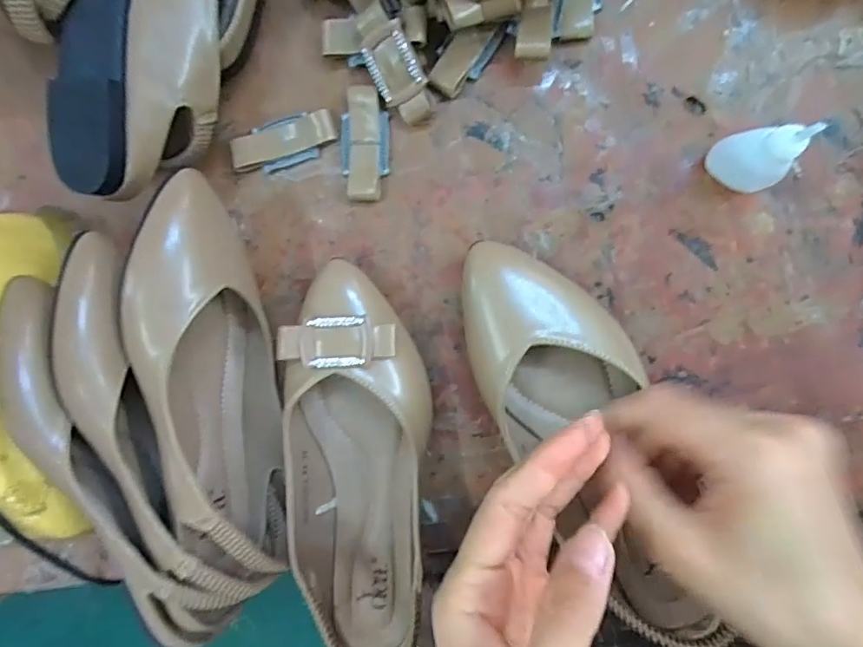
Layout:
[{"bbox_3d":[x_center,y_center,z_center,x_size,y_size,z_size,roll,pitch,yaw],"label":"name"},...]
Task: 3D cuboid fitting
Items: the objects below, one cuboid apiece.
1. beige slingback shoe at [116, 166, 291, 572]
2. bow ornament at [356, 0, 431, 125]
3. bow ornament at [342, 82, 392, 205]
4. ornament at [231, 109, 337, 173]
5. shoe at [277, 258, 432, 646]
[{"bbox_3d":[-0.124,0.037,0.297,0.047,0.081,0.220,-4,94,8],"label":"beige slingback shoe"},{"bbox_3d":[-0.020,-0.147,0.294,0.028,0.012,0.063,-19,107,32],"label":"bow ornament"},{"bbox_3d":[-0.040,-0.108,0.311,0.029,0.007,0.065,1,95,7],"label":"bow ornament"},{"bbox_3d":[-0.091,-0.112,0.317,0.065,0.006,0.029,-14,93,8],"label":"ornament"},{"bbox_3d":[-0.044,0.085,0.299,0.077,0.065,0.228,0,95,7],"label":"shoe"}]

